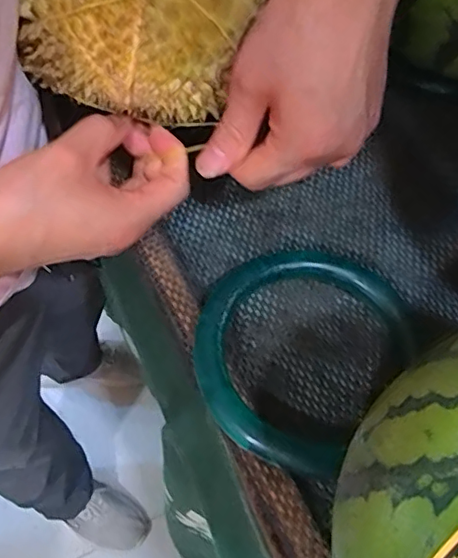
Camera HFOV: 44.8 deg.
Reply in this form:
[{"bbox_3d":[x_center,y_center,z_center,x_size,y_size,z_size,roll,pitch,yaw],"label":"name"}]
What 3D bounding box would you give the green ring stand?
[{"bbox_3d":[0.040,0.040,0.348,0.126,0.026,0.139,37,68,14],"label":"green ring stand"}]

